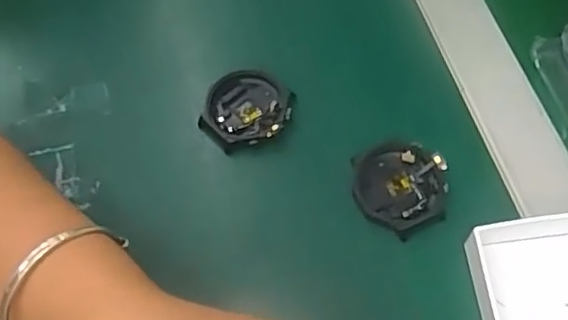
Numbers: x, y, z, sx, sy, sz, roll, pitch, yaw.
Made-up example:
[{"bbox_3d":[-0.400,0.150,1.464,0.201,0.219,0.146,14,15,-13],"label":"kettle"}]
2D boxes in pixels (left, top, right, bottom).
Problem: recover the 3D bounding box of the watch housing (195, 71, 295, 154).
[{"bbox_3d":[-0.022,-0.031,0.350,0.054,0.011,0.048,-7,63,-1],"label":"watch housing"}]

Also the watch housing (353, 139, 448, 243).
[{"bbox_3d":[0.063,0.015,0.322,0.049,0.013,0.050,-1,63,2],"label":"watch housing"}]

